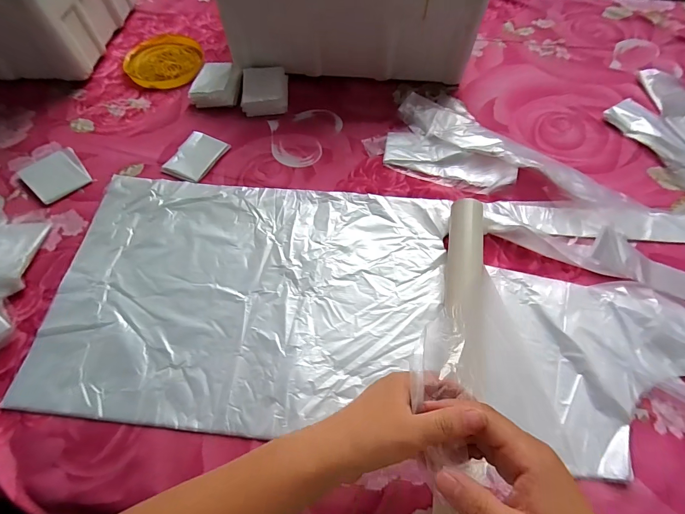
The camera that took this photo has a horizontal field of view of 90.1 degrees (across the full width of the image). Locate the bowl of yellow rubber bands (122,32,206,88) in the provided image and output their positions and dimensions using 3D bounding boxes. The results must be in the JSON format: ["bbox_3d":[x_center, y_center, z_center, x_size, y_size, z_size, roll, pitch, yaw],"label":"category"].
[{"bbox_3d":[-0.321,-0.359,0.621,0.134,0.016,0.141,0,63,0],"label":"bowl of yellow rubber bands"}]

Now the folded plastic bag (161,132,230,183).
[{"bbox_3d":[-0.218,-0.150,0.510,0.066,0.007,0.086,22,65,11],"label":"folded plastic bag"}]

